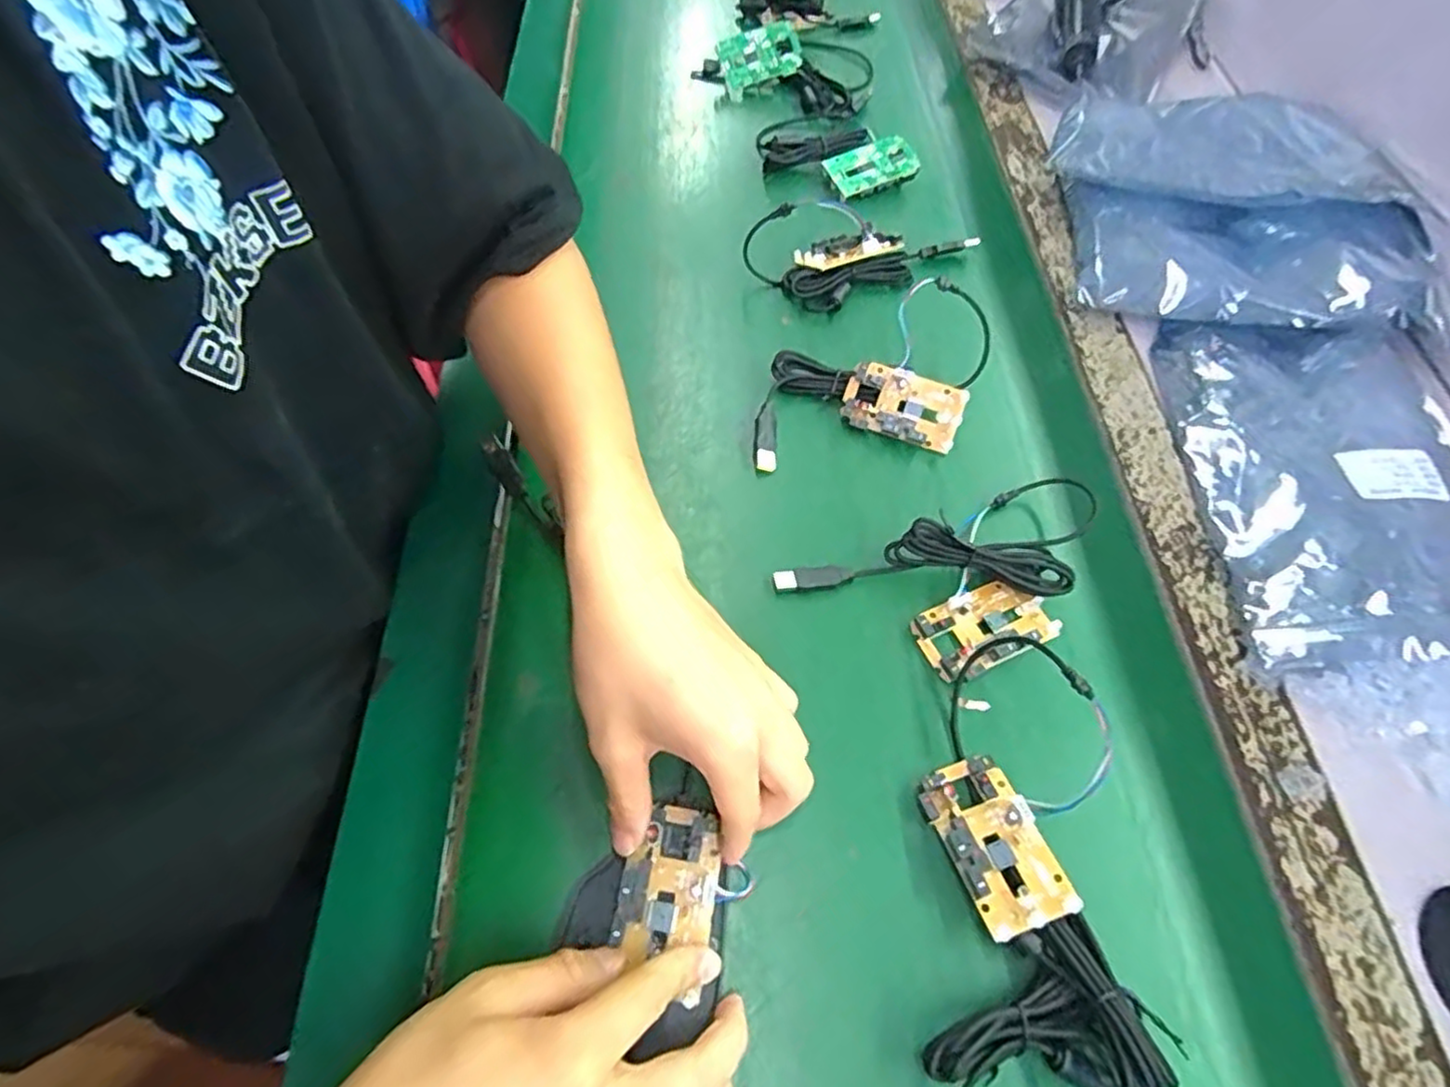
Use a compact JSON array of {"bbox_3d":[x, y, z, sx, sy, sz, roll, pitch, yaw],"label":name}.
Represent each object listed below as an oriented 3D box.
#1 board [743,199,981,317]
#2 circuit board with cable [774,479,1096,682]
[{"bbox_3d":[0.104,-0.238,0.550,0.166,0.029,0.095,-24,64,-16],"label":"board"},{"bbox_3d":[0.142,0.021,0.402,0.202,0.033,0.097,-19,63,-14],"label":"circuit board with cable"}]

